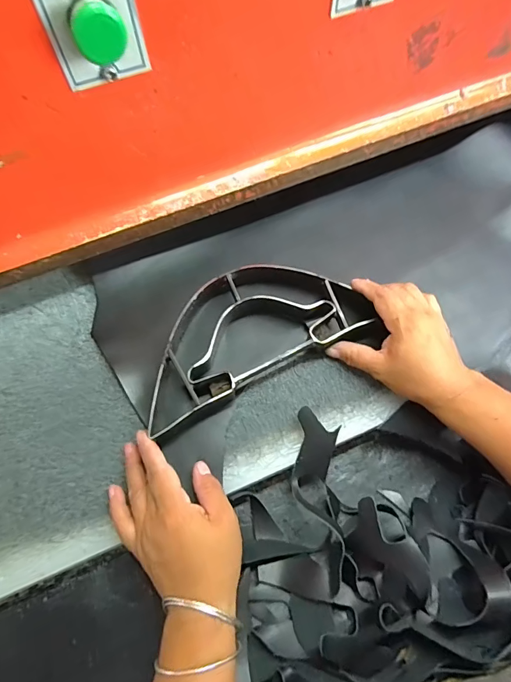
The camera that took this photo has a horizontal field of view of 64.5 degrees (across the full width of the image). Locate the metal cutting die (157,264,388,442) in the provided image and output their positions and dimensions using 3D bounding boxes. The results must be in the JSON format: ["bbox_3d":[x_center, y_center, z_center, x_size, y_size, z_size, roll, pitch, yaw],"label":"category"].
[{"bbox_3d":[-0.006,-0.009,0.418,0.237,0.043,0.129,-21,73,-8],"label":"metal cutting die"}]

